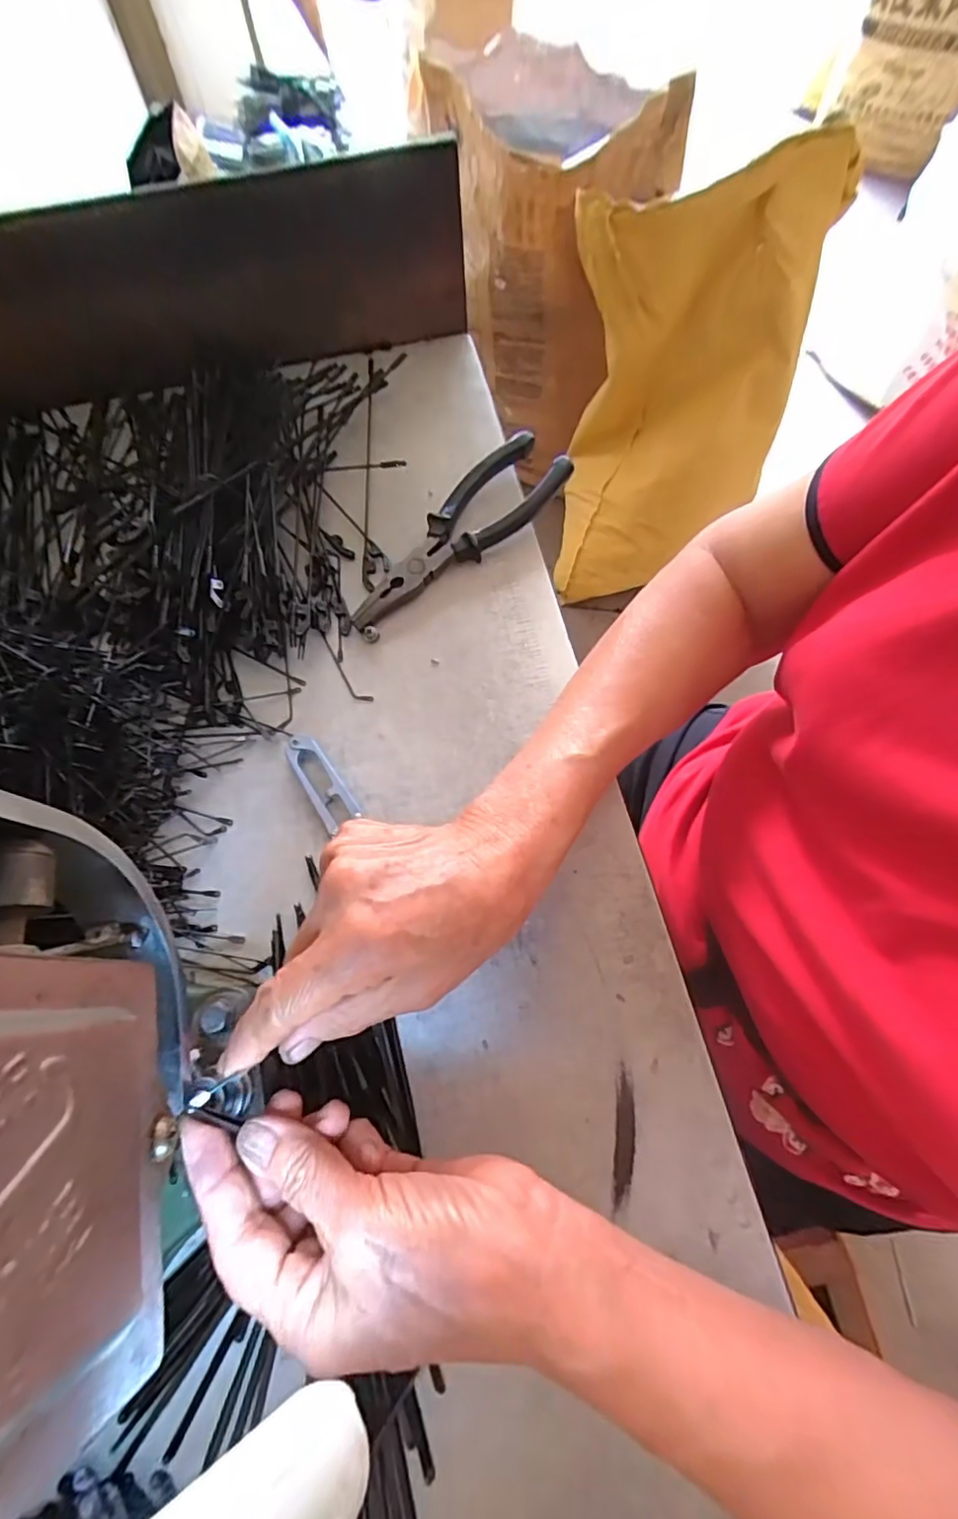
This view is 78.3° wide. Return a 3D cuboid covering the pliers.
[{"bbox_3d":[-0.013,-0.150,0.390,0.050,0.019,0.179,42,75,15],"label":"pliers"}]

